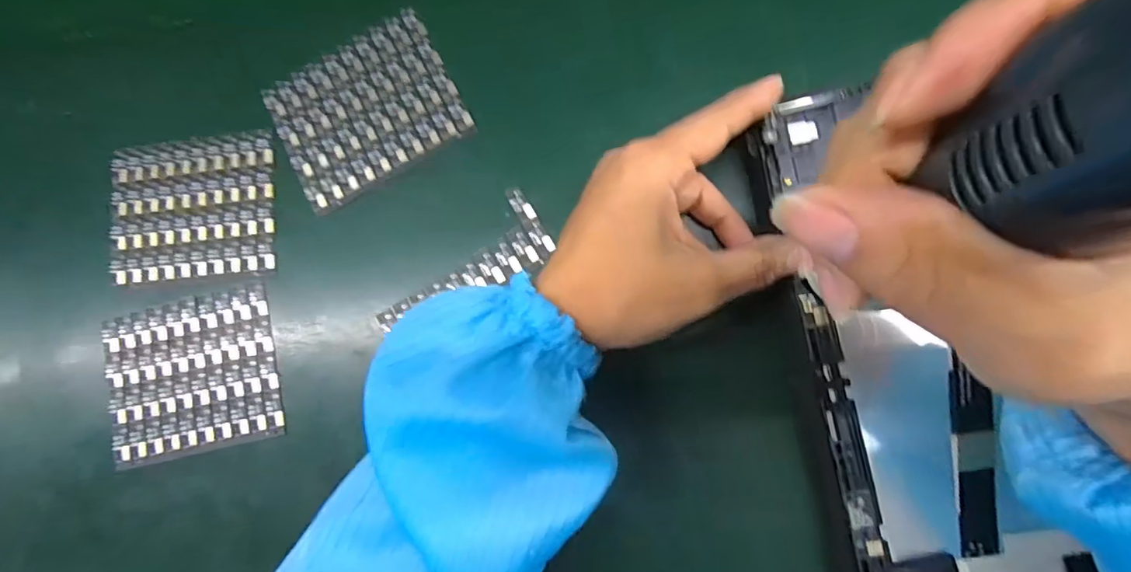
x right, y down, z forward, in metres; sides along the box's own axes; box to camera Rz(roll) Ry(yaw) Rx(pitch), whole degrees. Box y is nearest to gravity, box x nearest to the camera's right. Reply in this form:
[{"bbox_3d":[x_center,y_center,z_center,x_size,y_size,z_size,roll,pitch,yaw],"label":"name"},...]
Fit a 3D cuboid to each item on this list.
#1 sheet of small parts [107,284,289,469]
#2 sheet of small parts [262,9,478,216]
[{"bbox_3d":[-0.203,0.049,0.289,0.097,0.004,0.082,-13,84,6],"label":"sheet of small parts"},{"bbox_3d":[-0.111,-0.098,0.294,0.098,0.004,0.079,-28,79,3],"label":"sheet of small parts"}]

